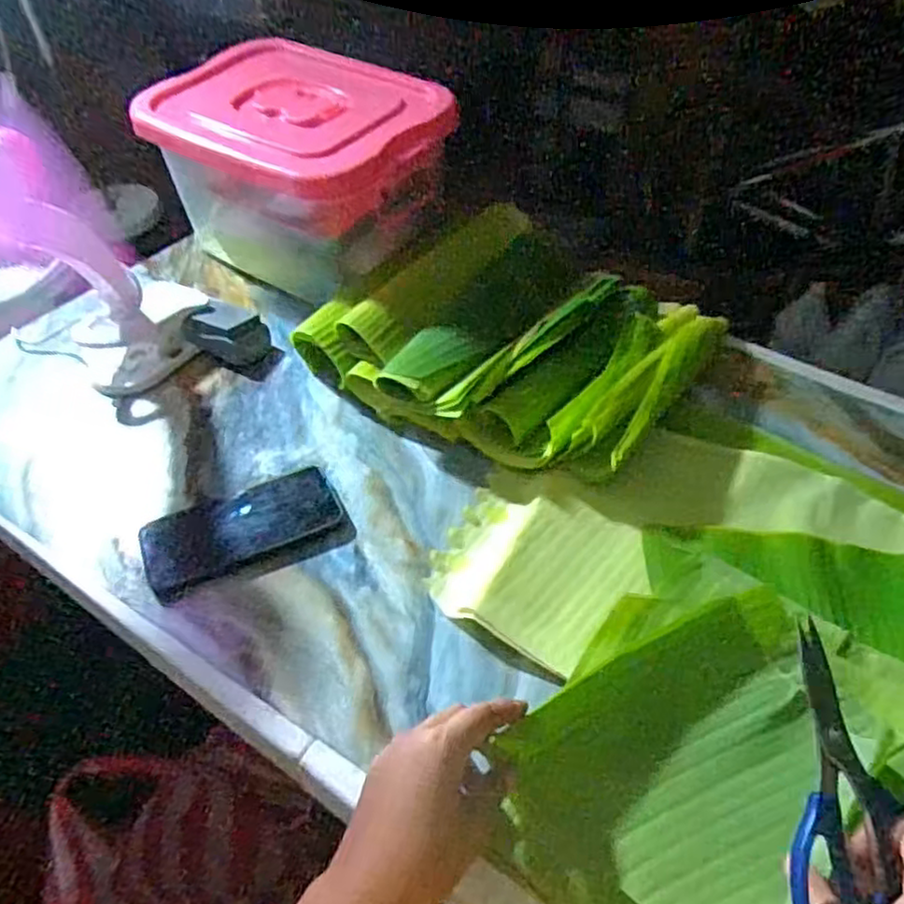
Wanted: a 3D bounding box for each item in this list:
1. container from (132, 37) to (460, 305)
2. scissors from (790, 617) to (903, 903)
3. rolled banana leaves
[{"bbox_3d":[-0.174,-0.319,0.815,0.336,0.185,0.227,26,52,23],"label":"container"},{"bbox_3d":[0.207,0.179,0.371,0.057,0.021,0.163,5,72,7],"label":"scissors"},{"bbox_3d":[0.062,-0.117,0.708,0.328,0.095,0.285,28,54,25],"label":"rolled banana leaves"}]

